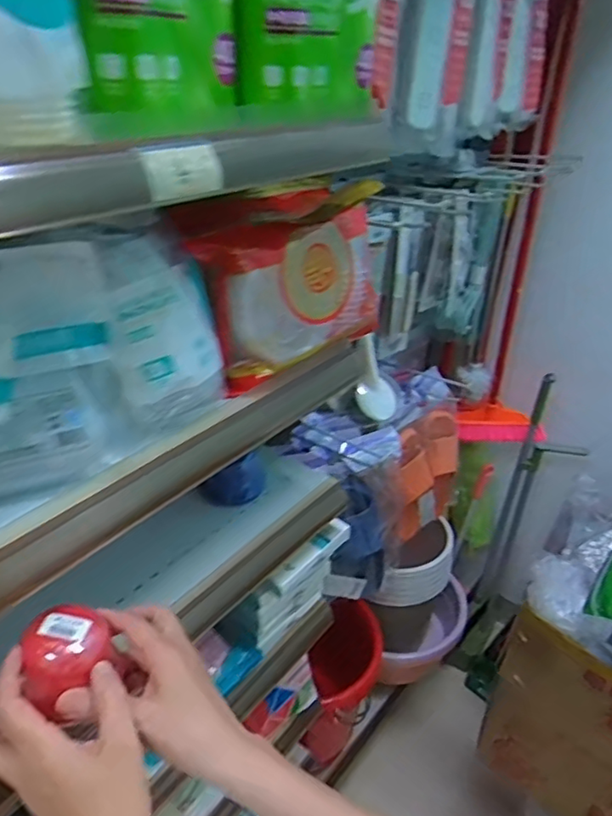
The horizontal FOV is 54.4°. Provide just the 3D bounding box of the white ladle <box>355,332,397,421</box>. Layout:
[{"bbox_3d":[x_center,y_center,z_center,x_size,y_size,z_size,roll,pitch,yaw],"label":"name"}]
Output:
[{"bbox_3d":[0.090,-0.045,0.795,0.034,0.124,0.050,1,26,34],"label":"white ladle"}]

